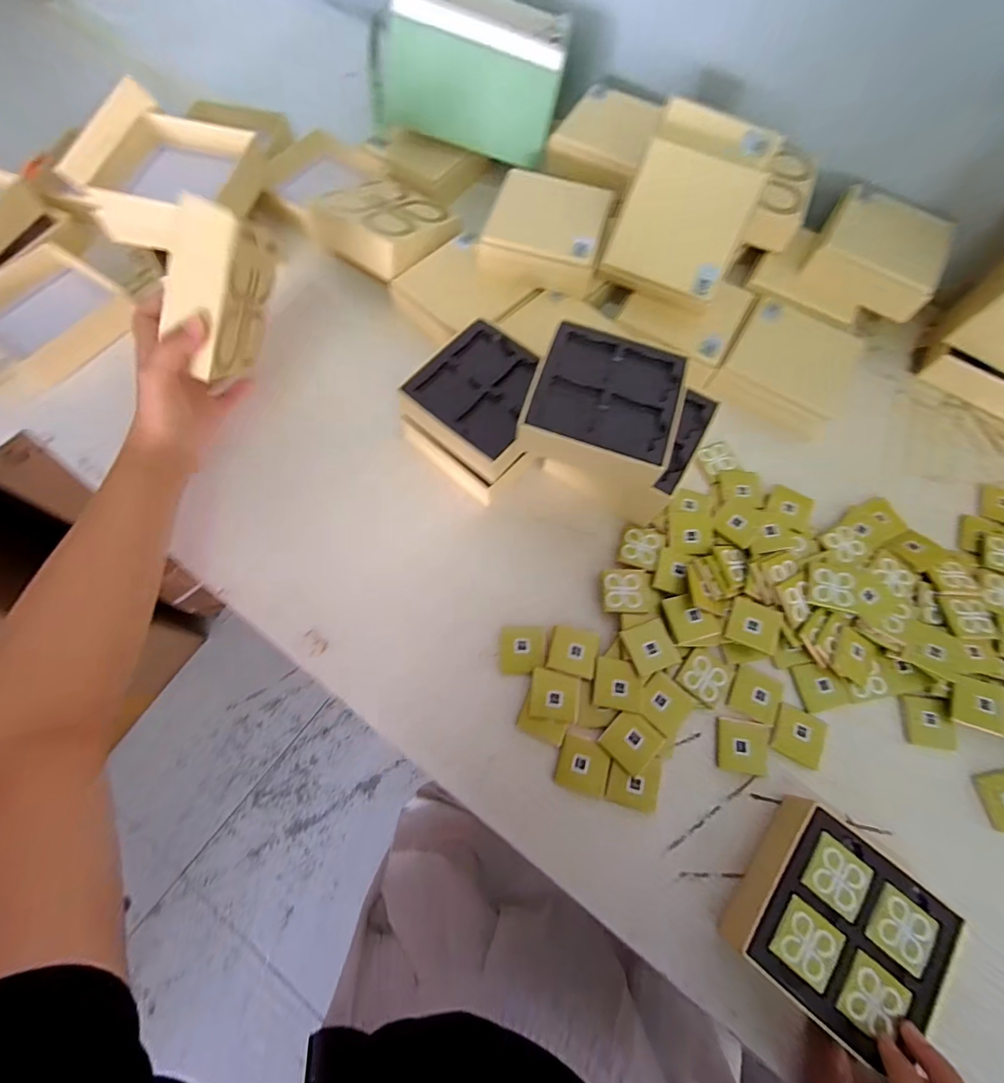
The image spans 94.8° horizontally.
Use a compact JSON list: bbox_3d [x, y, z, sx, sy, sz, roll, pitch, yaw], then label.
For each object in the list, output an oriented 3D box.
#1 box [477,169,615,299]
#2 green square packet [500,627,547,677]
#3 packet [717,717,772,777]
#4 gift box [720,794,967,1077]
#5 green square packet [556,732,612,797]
[{"bbox_3d":[0.043,-0.302,0.451,0.111,0.030,0.114,15,70,3],"label":"box"},{"bbox_3d":[0.017,0.085,0.361,0.035,0.004,0.037,1,71,0],"label":"green square packet"},{"bbox_3d":[0.183,0.154,0.346,0.039,0.004,0.037,8,72,2],"label":"packet"},{"bbox_3d":[0.213,0.243,0.297,0.115,0.030,0.103,38,75,11],"label":"gift box"},{"bbox_3d":[0.060,0.163,0.336,0.036,0.004,0.035,14,72,4],"label":"green square packet"}]

